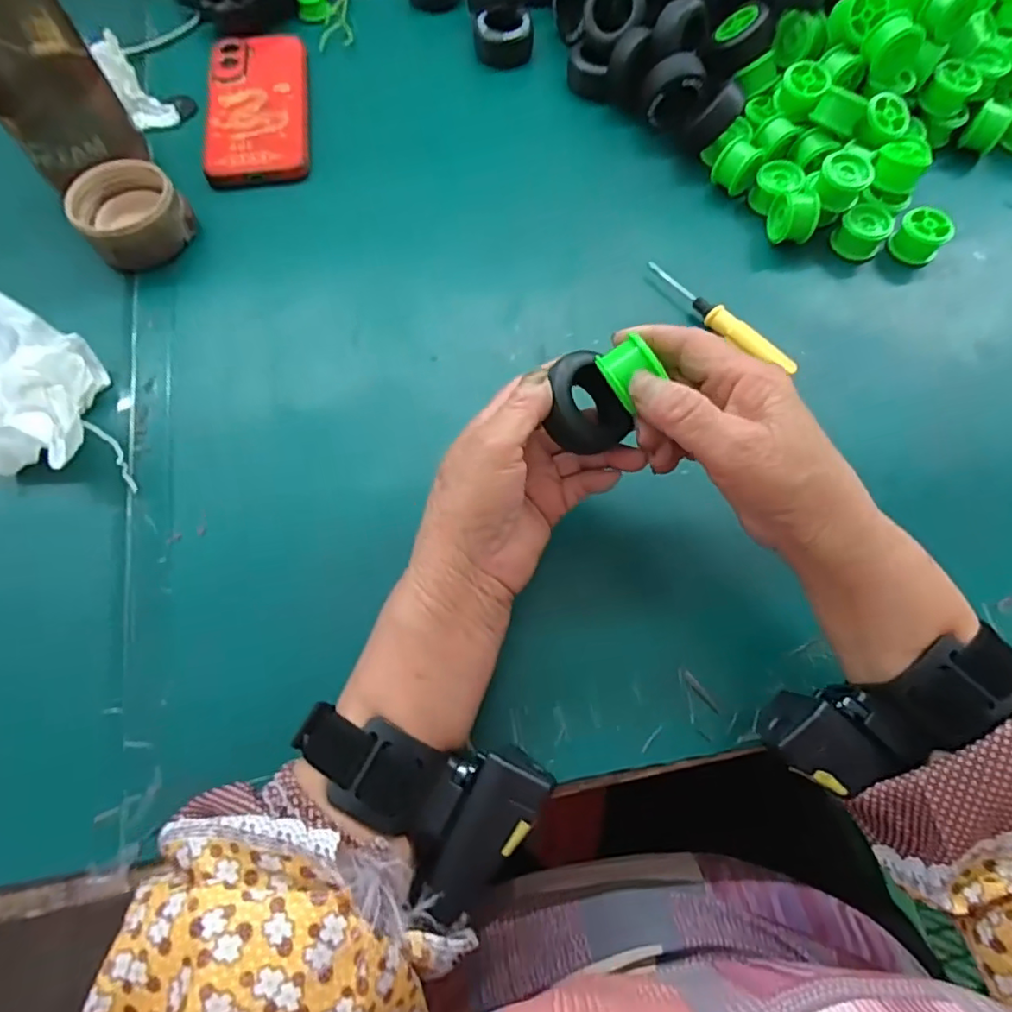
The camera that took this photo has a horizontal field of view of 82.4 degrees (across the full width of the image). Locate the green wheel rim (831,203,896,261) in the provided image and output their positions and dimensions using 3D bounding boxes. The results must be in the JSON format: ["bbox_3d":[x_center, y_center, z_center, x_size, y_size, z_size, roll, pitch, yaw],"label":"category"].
[{"bbox_3d":[0.253,-0.195,0.410,0.032,0.025,0.026,40,73,14],"label":"green wheel rim"}]

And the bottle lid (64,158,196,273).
[{"bbox_3d":[-0.255,-0.199,0.399,0.067,0.035,0.069,0,68,-1],"label":"bottle lid"}]

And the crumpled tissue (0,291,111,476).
[{"bbox_3d":[-0.304,-0.074,0.349,0.100,0.034,0.113,-6,68,-4],"label":"crumpled tissue"}]

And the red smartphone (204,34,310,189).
[{"bbox_3d":[-0.198,-0.319,0.461,0.077,0.010,0.166,-7,68,-4],"label":"red smartphone"}]

